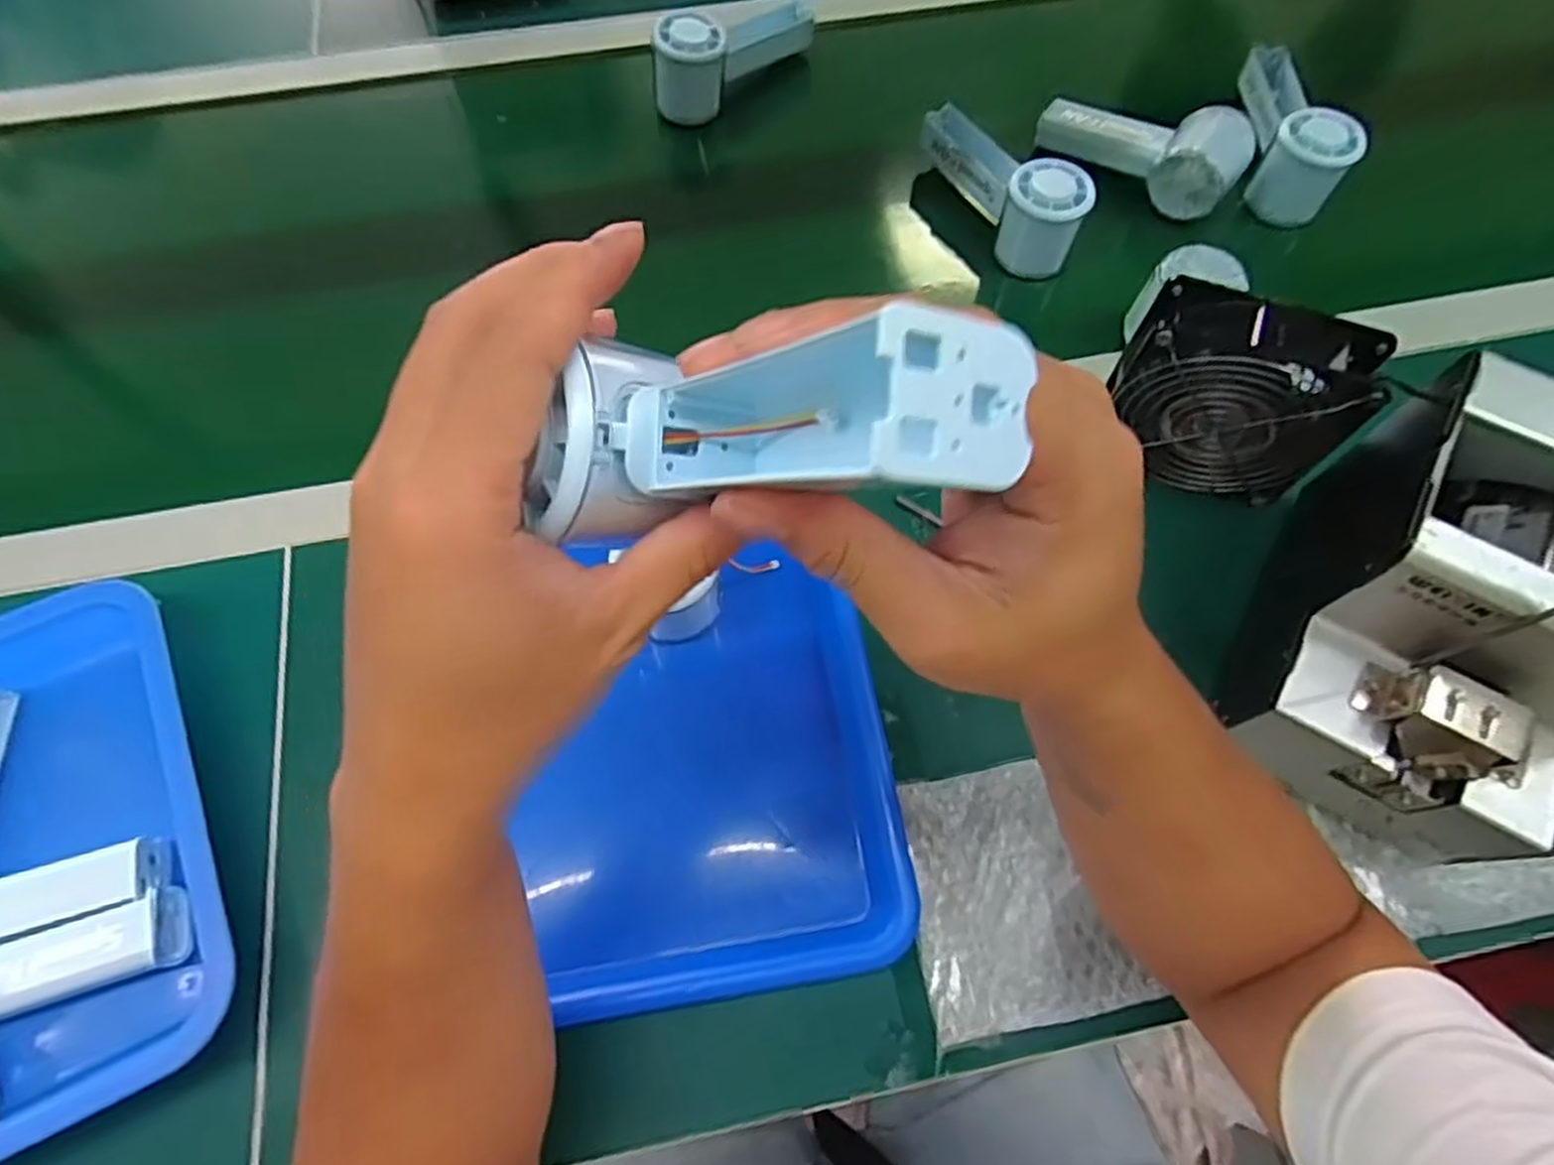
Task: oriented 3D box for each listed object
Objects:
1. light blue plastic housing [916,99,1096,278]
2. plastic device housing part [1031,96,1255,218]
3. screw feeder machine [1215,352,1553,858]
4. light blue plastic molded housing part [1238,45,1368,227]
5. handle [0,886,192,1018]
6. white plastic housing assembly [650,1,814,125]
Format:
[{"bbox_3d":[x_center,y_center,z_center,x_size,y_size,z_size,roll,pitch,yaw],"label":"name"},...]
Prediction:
[{"bbox_3d":[0.165,-0.295,0.579,0.049,0.065,0.157,-27,68,-12],"label":"light blue plastic housing"},{"bbox_3d":[0.279,-0.343,0.618,0.161,0.054,0.063,36,70,15],"label":"plastic device housing part"},{"bbox_3d":[0.324,0.016,0.382,0.123,0.144,0.177,31,69,13],"label":"screw feeder machine"},{"bbox_3d":[0.394,-0.351,0.611,0.052,0.058,0.162,8,65,4],"label":"light blue plastic molded housing part"},{"bbox_3d":[-0.338,0.177,0.379,0.104,0.021,0.035,-15,66,-7],"label":"handle"},{"bbox_3d":[-0.037,-0.436,0.658,0.047,0.076,0.152,41,71,17],"label":"white plastic housing assembly"}]

